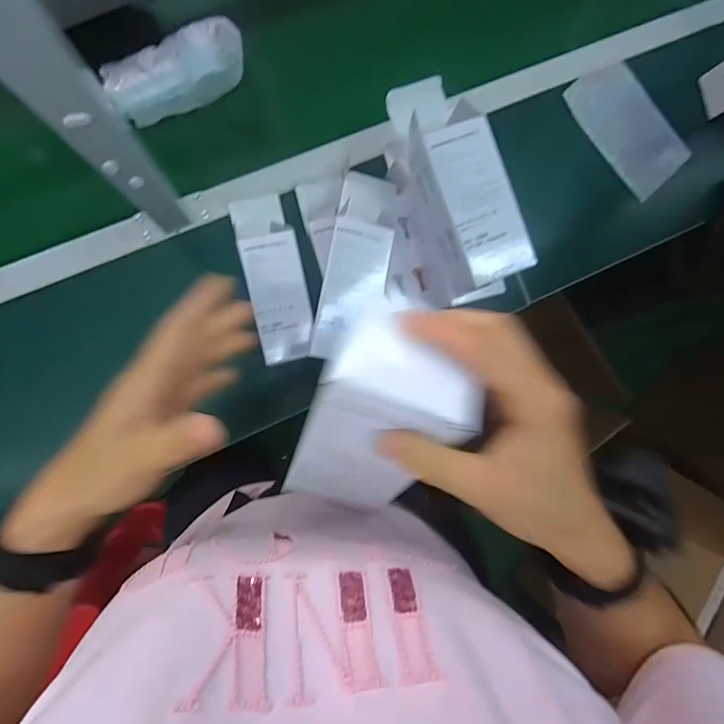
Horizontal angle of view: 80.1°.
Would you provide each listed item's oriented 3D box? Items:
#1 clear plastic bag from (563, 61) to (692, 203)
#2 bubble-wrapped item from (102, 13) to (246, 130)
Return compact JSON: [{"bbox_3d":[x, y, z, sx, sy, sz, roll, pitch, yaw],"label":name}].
[{"bbox_3d":[0.412,-0.363,0.669,0.095,0.021,0.203,-38,91,12],"label":"clear plastic bag"},{"bbox_3d":[-0.241,-0.376,0.559,0.176,0.068,0.064,-29,95,-6],"label":"bubble-wrapped item"}]

